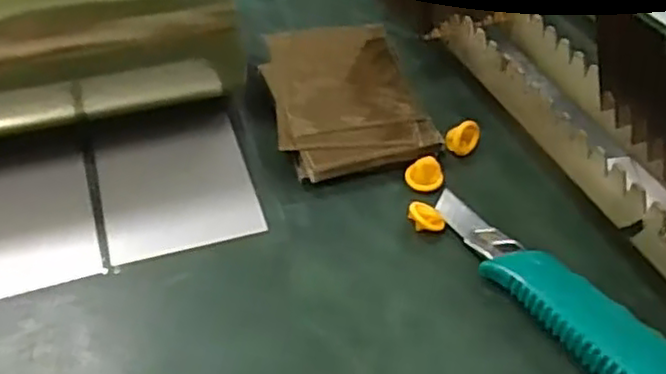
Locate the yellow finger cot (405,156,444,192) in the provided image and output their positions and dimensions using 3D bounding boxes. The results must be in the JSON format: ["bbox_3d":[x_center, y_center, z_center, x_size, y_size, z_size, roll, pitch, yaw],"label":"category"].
[{"bbox_3d":[0.051,-0.008,0.387,0.020,0.012,0.016,14,48,10],"label":"yellow finger cot"}]

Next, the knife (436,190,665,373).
[{"bbox_3d":[0.110,0.057,0.321,0.042,0.019,0.174,-32,56,-28],"label":"knife"}]

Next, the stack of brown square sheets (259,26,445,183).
[{"bbox_3d":[0.006,-0.057,0.431,0.089,0.016,0.135,-8,48,-11],"label":"stack of brown square sheets"}]

